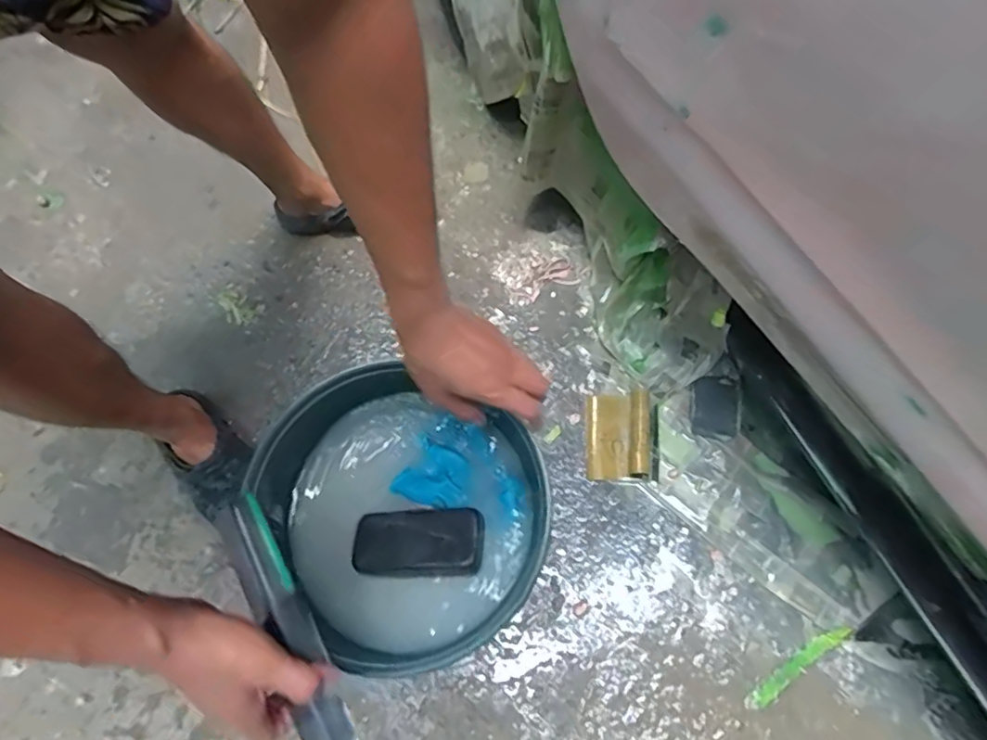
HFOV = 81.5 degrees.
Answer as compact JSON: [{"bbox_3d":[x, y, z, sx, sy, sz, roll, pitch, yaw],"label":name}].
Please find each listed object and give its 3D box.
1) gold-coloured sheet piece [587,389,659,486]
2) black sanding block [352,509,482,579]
[{"bbox_3d":[0.207,0.103,0.902,0.111,0.021,0.145,3,68,0],"label":"gold-coloured sheet piece"},{"bbox_3d":[-0.082,0.185,0.614,0.140,0.023,0.066,-5,67,12],"label":"black sanding block"}]

